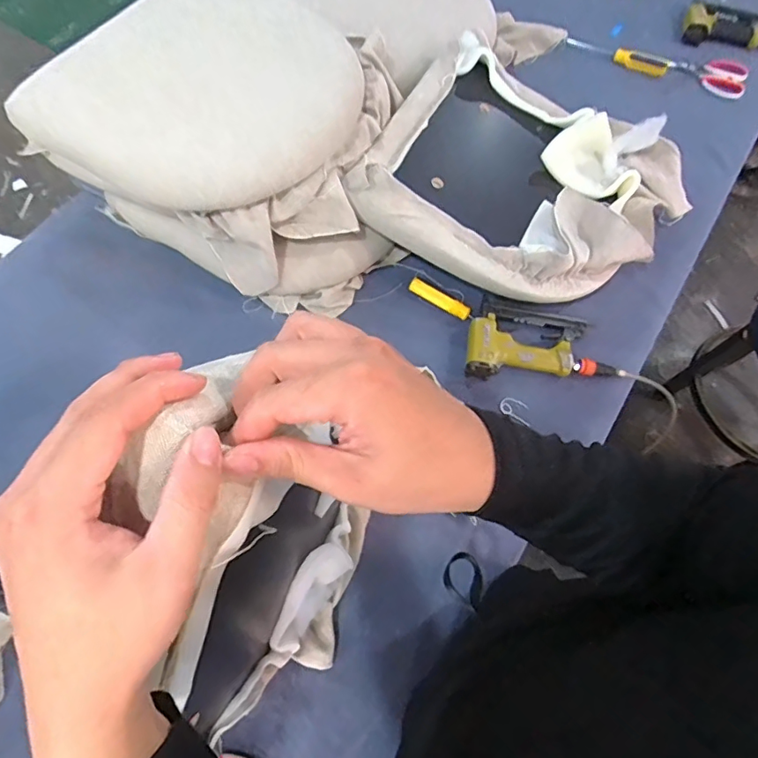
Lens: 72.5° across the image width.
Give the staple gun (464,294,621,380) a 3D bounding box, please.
[{"bbox_3d":[0.269,-0.070,0.858,0.257,0.041,0.139,0,68,-3],"label":"staple gun"}]

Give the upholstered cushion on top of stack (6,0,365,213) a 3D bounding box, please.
[{"bbox_3d":[-0.264,-0.455,0.806,0.441,0.074,0.440,35,70,11],"label":"upholstered cushion on top of stack"}]

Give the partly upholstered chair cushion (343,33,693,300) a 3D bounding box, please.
[{"bbox_3d":[0.259,-0.337,0.888,0.508,0.133,0.439,25,69,7],"label":"partly upholstered chair cushion"}]

